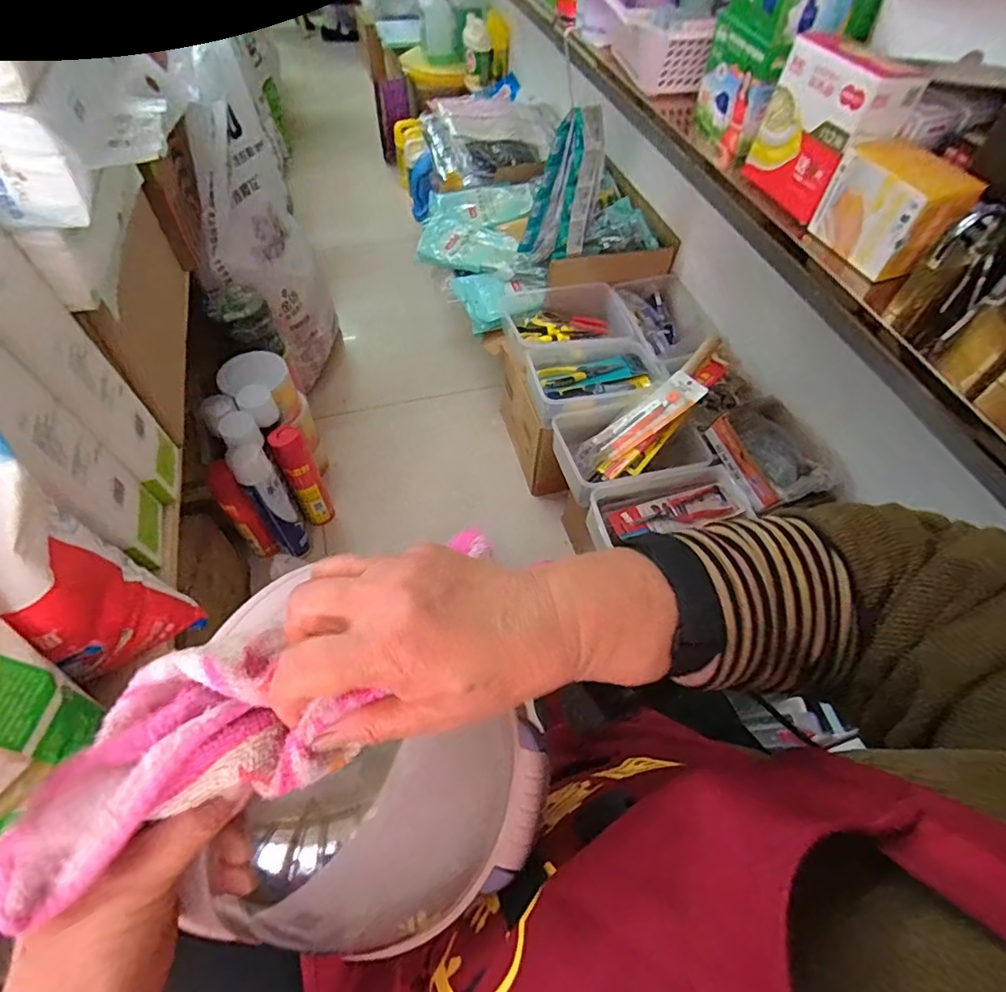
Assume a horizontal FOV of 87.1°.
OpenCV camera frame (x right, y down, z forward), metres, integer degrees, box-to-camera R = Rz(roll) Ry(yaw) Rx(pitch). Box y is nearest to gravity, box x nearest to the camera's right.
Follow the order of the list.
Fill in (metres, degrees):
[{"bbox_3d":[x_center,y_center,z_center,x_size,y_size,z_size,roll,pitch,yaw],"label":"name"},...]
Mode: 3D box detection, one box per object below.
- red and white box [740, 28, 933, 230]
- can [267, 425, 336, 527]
[{"bbox_3d":[0.330,-0.376,0.542,0.067,0.126,0.124,-16,58,-13],"label":"red and white box"},{"bbox_3d":[-0.418,-0.030,1.119,0.063,0.268,0.053,-23,60,-17],"label":"can"}]

